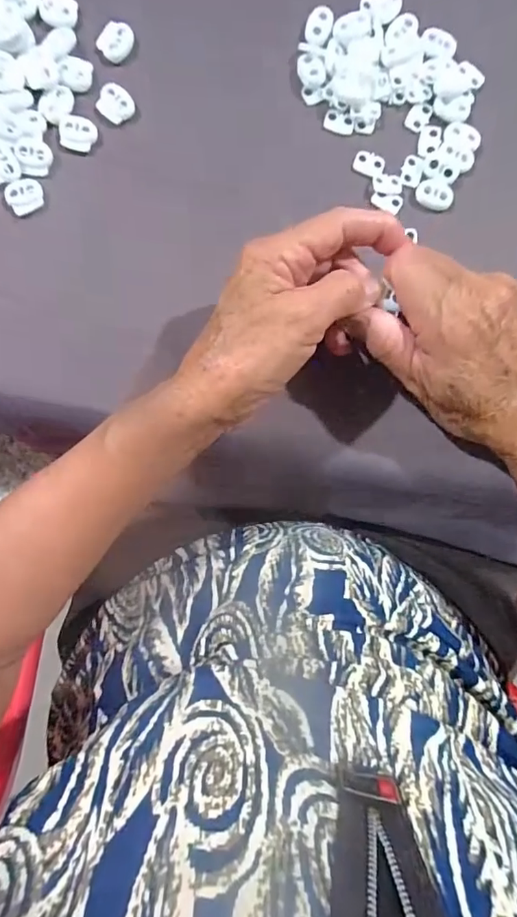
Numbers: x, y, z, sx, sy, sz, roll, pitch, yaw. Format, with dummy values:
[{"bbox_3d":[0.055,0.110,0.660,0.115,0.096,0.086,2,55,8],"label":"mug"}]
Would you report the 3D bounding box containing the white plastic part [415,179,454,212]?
[{"bbox_3d":[0.108,-0.161,0.292,0.022,0.004,0.016,22,90,-1],"label":"white plastic part"}]

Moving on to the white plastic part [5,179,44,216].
[{"bbox_3d":[-0.142,-0.160,0.291,0.021,0.006,0.018,-29,91,-1],"label":"white plastic part"}]

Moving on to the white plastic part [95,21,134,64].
[{"bbox_3d":[-0.086,-0.252,0.289,0.017,0.004,0.022,36,89,-1],"label":"white plastic part"}]

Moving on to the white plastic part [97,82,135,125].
[{"bbox_3d":[-0.087,-0.215,0.290,0.022,0.004,0.020,44,89,-1],"label":"white plastic part"}]

